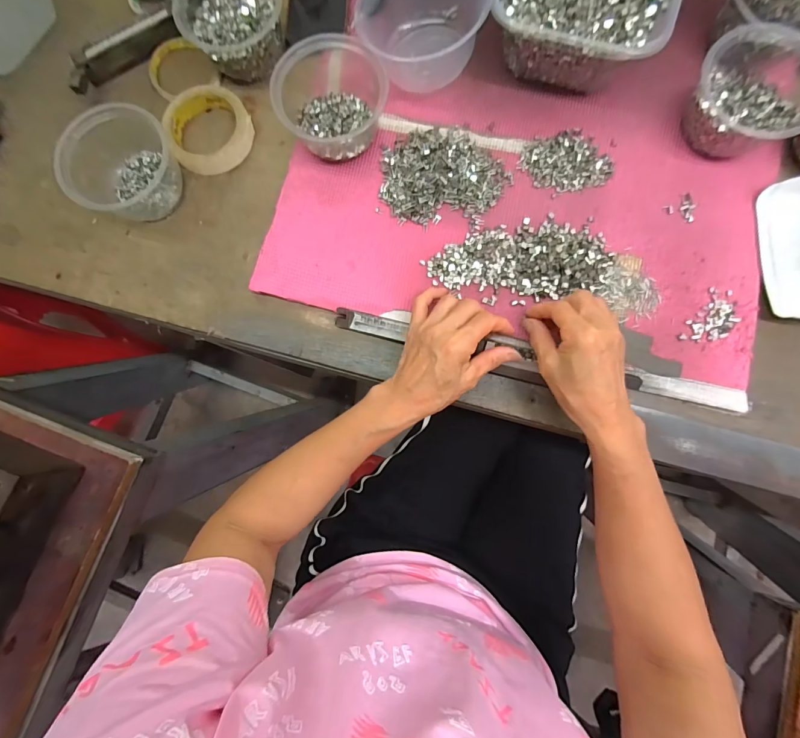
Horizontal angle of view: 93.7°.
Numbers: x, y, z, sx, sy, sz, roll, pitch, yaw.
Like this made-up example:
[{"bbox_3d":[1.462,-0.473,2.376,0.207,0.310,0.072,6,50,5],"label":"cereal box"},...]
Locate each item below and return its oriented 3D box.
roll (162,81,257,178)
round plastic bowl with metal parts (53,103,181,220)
[{"bbox_3d":[-0.220,-0.279,0.434,0.091,0.027,0.091,0,85,3],"label":"roll"},{"bbox_3d":[-0.298,-0.220,0.407,0.114,0.069,0.095,-42,84,-1],"label":"round plastic bowl with metal parts"}]

